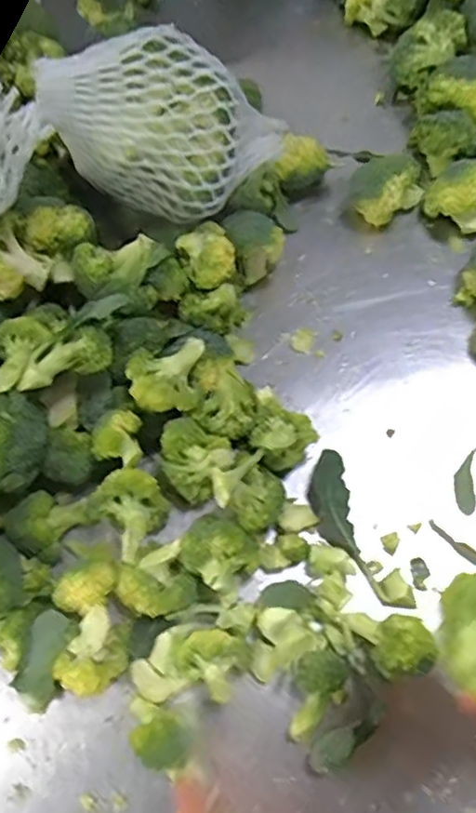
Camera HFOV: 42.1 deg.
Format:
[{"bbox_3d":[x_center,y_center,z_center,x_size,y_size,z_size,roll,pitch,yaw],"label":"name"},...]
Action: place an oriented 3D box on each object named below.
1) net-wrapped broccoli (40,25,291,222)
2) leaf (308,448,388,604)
[{"bbox_3d":[-0.049,-0.201,0.443,0.160,0.095,0.101,0,69,3],"label":"net-wrapped broccoli"},{"bbox_3d":[0.071,0.083,0.432,0.031,0.008,0.105,-12,69,-2],"label":"leaf"}]

